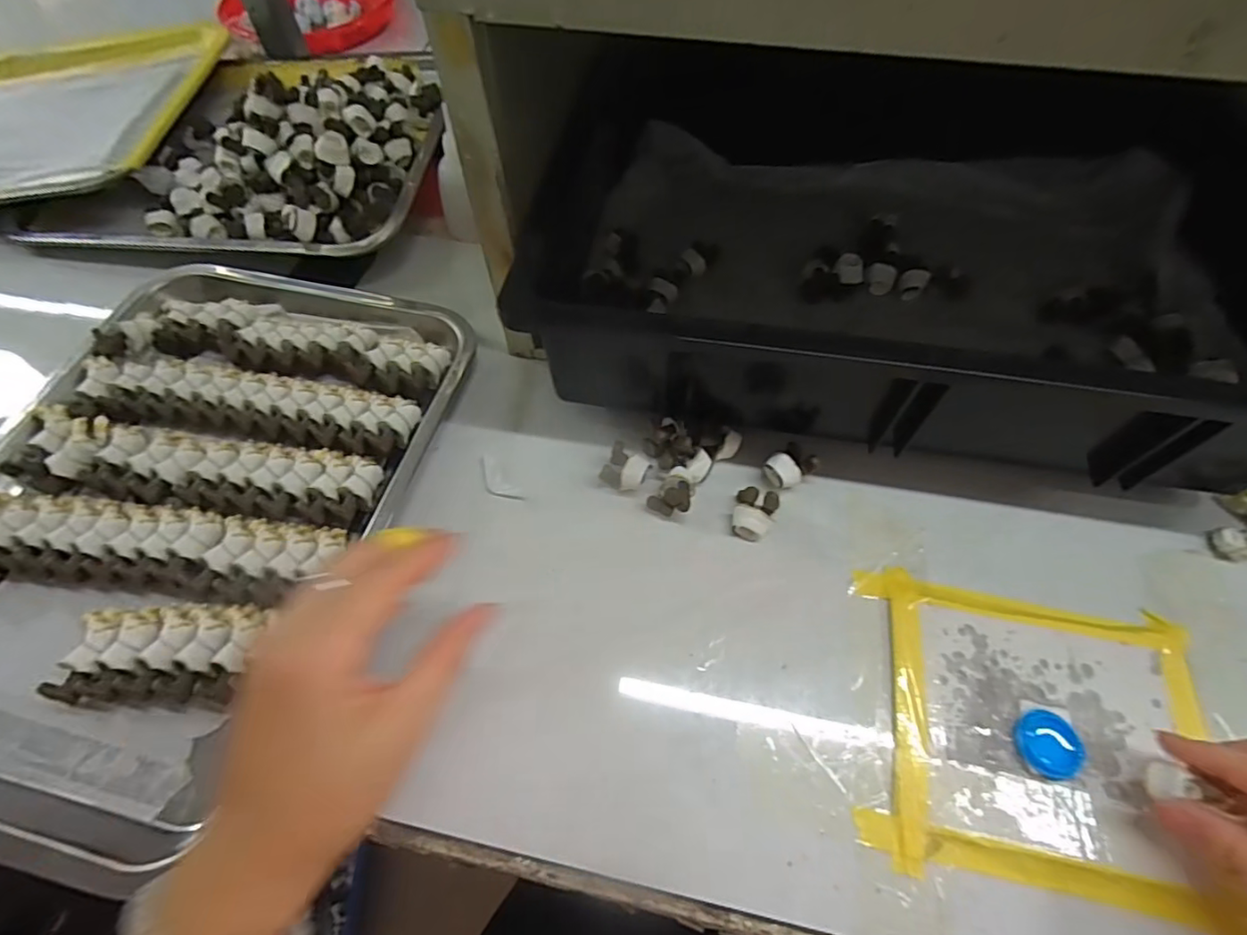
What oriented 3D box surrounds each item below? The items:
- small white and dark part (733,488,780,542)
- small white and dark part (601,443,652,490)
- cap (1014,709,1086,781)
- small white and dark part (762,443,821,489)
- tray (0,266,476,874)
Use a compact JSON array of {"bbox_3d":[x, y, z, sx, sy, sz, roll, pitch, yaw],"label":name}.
[{"bbox_3d":[0.077,0.027,0.340,0.024,0.014,0.028,18,62,11],"label":"small white and dark part"},{"bbox_3d":[0.000,0.003,0.355,0.029,0.022,0.024,35,67,19],"label":"small white and dark part"},{"bbox_3d":[0.207,0.134,0.280,0.029,0.007,0.030,12,61,8],"label":"cap"},{"bbox_3d":[0.102,0.000,0.354,0.027,0.018,0.023,-34,65,-17],"label":"small white and dark part"},{"bbox_3d":[-0.260,0.010,0.341,0.235,0.031,0.347,16,62,10],"label":"tray"}]

